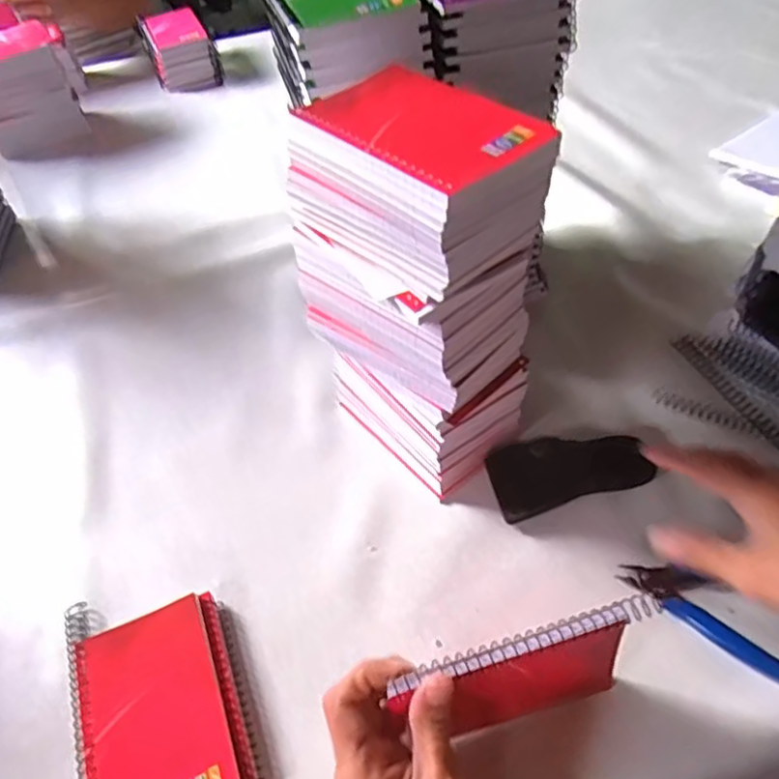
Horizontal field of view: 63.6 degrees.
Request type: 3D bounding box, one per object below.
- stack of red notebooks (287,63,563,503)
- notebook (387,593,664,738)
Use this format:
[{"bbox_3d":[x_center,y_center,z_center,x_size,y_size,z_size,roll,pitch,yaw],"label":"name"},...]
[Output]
[{"bbox_3d":[0.019,-0.056,0.426,0.095,0.256,0.135,-38,55,-23],"label":"stack of red notebooks"},{"bbox_3d":[0.074,0.156,0.340,0.141,0.077,0.024,-16,49,-7],"label":"notebook"}]

